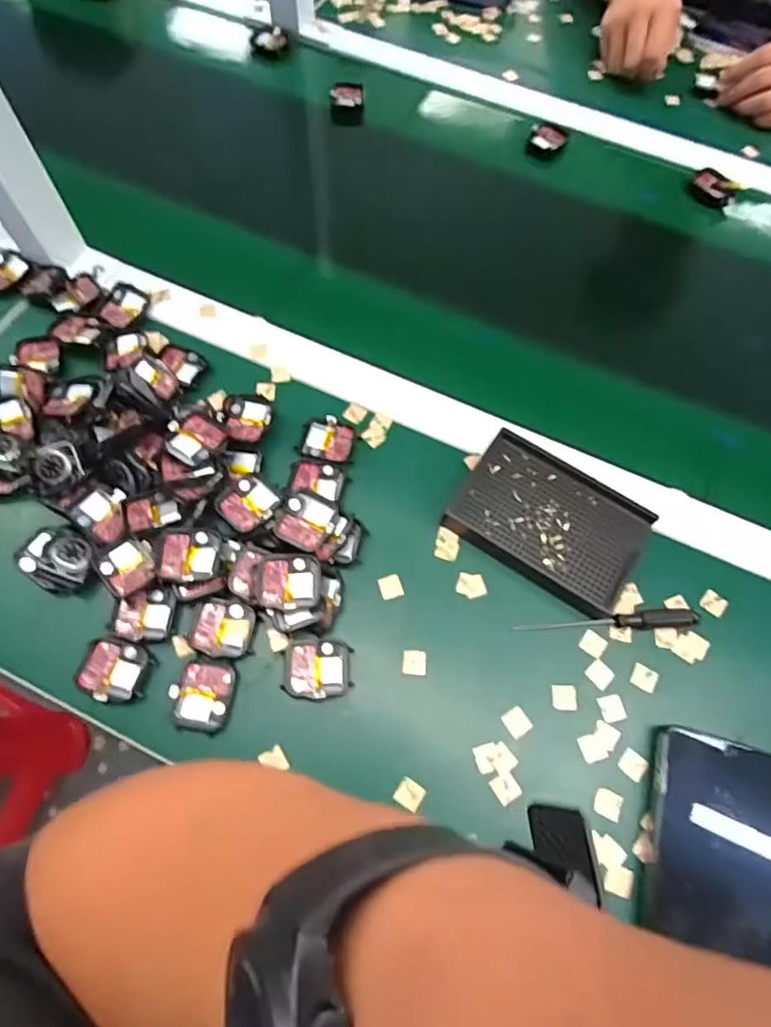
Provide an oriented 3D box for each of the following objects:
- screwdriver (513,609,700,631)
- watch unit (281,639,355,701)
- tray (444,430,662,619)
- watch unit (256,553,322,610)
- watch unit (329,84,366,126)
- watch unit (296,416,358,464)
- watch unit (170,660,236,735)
[{"bbox_3d":[0.160,0.076,0.383,0.130,0.014,0.014,-2,67,-3],"label":"screwdriver"},{"bbox_3d":[-0.046,0.106,0.367,0.044,0.012,0.038,-1,67,-3],"label":"watch unit"},{"bbox_3d":[0.125,0.004,0.410,0.134,0.023,0.095,33,69,11],"label":"tray"},{"bbox_3d":[-0.066,0.046,0.369,0.042,0.007,0.039,-2,73,-7],"label":"watch unit"},{"bbox_3d":[-0.043,-0.474,0.622,0.038,0.030,0.033,2,67,-2],"label":"watch unit"},{"bbox_3d":[-0.047,-0.058,0.432,0.044,0.011,0.038,4,67,-1],"label":"watch unit"},{"bbox_3d":[-0.122,0.121,0.357,0.036,0.009,0.044,9,67,1],"label":"watch unit"}]

